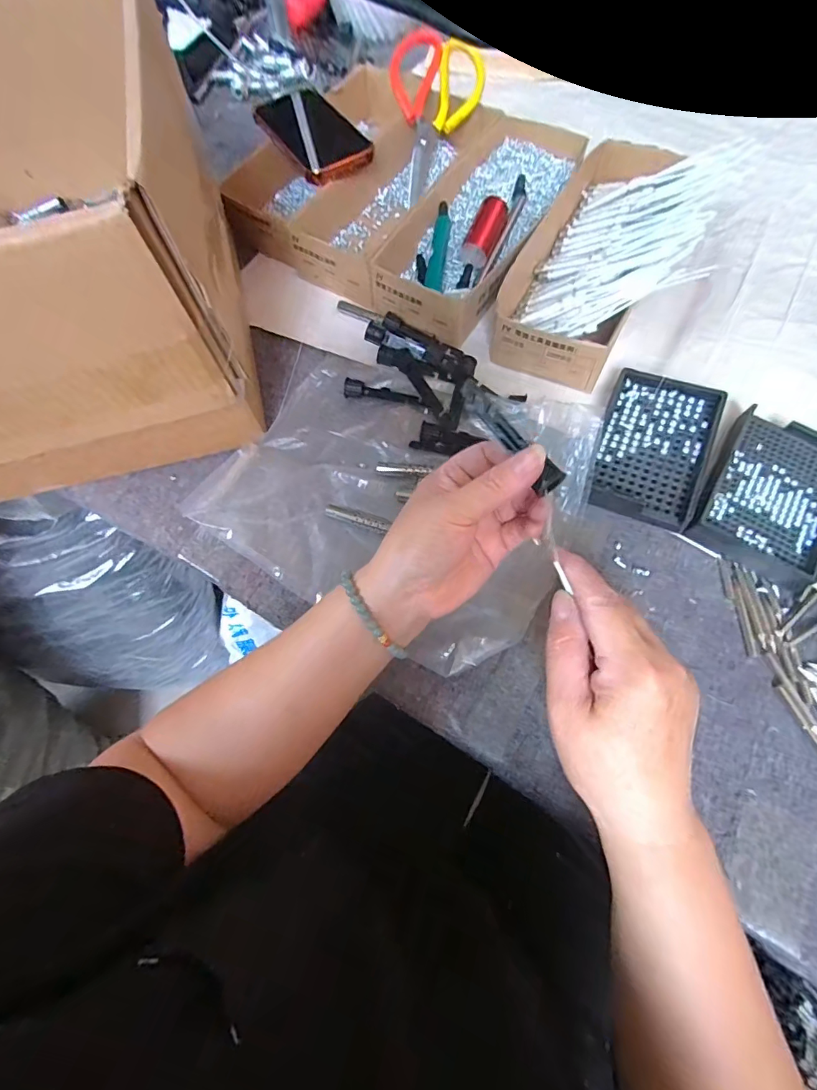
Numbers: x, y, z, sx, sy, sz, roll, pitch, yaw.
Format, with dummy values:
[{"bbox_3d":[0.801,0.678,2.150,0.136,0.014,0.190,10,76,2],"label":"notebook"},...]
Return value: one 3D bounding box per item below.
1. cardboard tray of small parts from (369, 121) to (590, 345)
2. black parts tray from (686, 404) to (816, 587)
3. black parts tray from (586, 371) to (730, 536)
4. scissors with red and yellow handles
[{"bbox_3d":[0.077,-0.352,0.500,0.129,0.045,0.316,24,70,12],"label":"cardboard tray of small parts"},{"bbox_3d":[0.292,-0.042,0.374,0.088,0.023,0.133,31,72,14],"label":"black parts tray"},{"bbox_3d":[0.206,-0.086,0.396,0.081,0.025,0.140,23,70,11],"label":"black parts tray"},{"bbox_3d":[0.024,-0.492,0.533,0.102,0.039,0.188,13,93,7],"label":"scissors with red and yellow handles"}]

